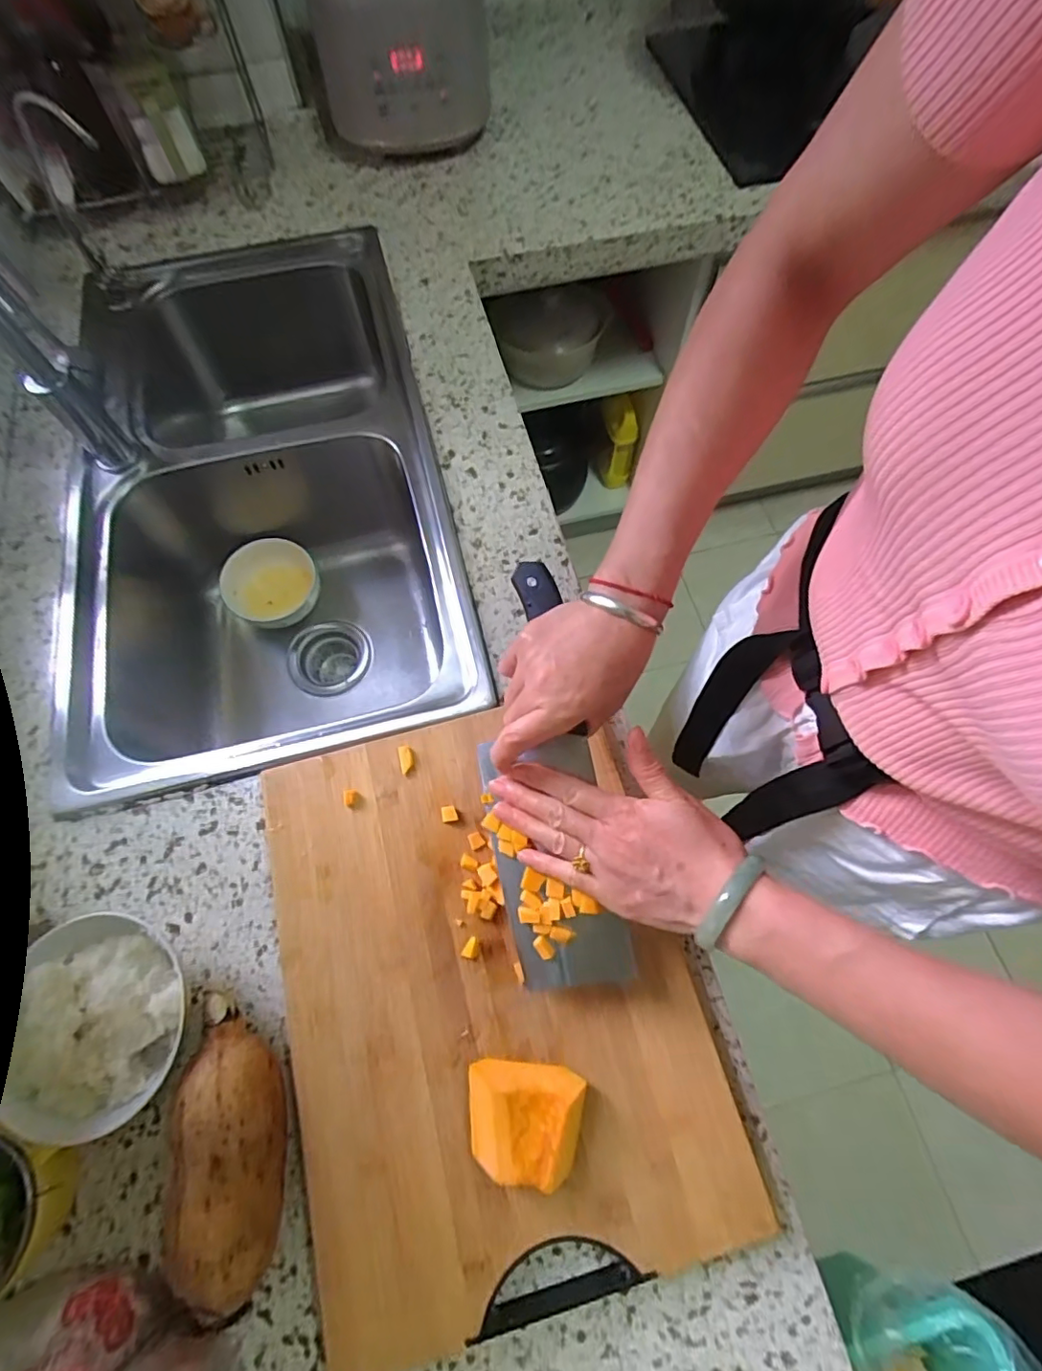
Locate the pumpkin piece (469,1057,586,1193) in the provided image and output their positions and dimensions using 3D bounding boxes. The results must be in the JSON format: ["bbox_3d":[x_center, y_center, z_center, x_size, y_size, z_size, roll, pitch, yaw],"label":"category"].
[{"bbox_3d":[0.002,0.289,0.382,0.075,0.034,0.059,5,68,3],"label":"pumpkin piece"}]

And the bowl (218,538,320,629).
[{"bbox_3d":[-0.336,-0.130,0.768,0.122,0.055,0.113,-19,69,-7],"label":"bowl"}]

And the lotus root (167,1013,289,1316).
[{"bbox_3d":[-0.193,0.313,0.387,0.067,0.067,0.155,-10,68,-3],"label":"lotus root"}]

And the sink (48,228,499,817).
[{"bbox_3d":[-0.309,-0.215,0.746,0.402,0.231,0.725,-14,68,-5],"label":"sink"}]

